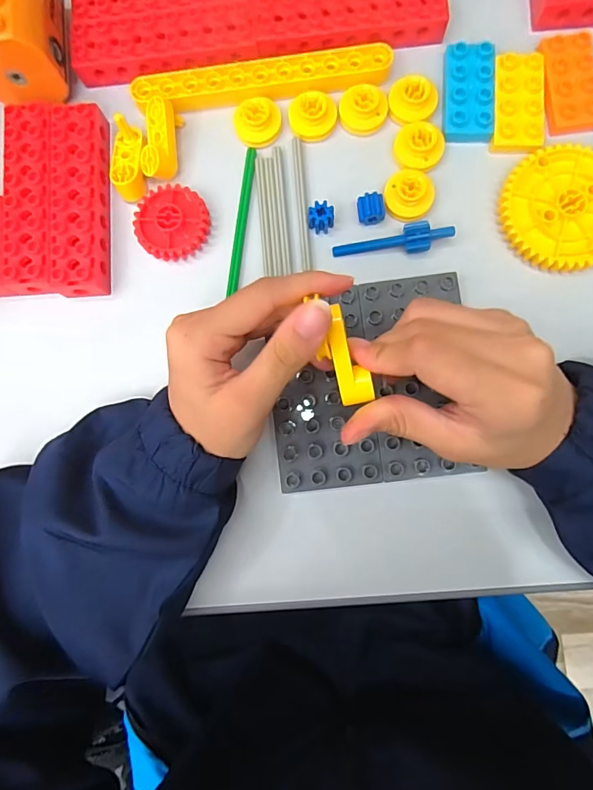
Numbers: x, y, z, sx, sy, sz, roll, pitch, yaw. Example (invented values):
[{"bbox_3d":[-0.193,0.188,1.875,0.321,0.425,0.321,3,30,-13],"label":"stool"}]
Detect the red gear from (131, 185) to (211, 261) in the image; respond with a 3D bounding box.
[{"bbox_3d":[-0.084,-0.116,0.297,0.048,0.016,0.049,0,84,3],"label":"red gear"}]

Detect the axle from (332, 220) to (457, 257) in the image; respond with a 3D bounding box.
[{"bbox_3d":[0.063,-0.101,0.287,0.075,0.014,0.017,-1,84,3],"label":"axle"}]

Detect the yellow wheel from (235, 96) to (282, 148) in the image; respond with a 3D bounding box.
[{"bbox_3d":[-0.026,-0.184,0.295,0.032,0.013,0.025,-10,84,2],"label":"yellow wheel"}]

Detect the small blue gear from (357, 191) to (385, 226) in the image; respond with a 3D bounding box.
[{"bbox_3d":[0.049,-0.121,0.290,0.017,0.013,0.017,-6,84,3],"label":"small blue gear"}]

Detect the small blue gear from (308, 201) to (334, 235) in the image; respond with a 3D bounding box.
[{"bbox_3d":[0.016,-0.116,0.291,0.016,0.014,0.018,-3,84,3],"label":"small blue gear"}]

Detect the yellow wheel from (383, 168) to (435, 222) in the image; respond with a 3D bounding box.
[{"bbox_3d":[0.074,-0.133,0.288,0.031,0.011,0.032,0,88,2],"label":"yellow wheel"}]

